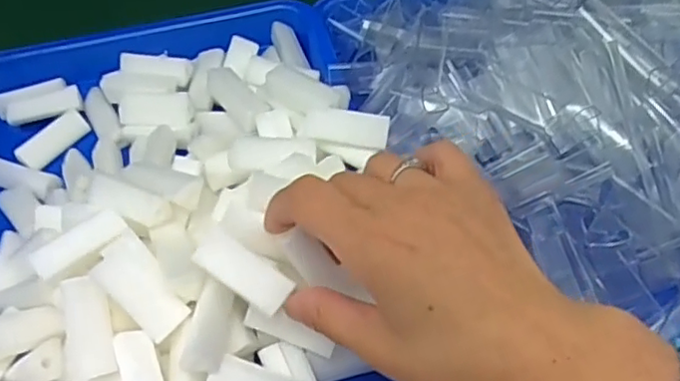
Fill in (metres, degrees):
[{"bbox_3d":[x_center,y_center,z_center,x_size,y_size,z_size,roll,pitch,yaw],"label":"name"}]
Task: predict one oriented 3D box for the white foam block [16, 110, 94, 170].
[{"bbox_3d":[-0.183,-0.032,0.390,0.046,0.012,0.020,-44,108,-23],"label":"white foam block"}]

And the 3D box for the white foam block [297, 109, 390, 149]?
[{"bbox_3d":[0.003,-0.035,0.339,0.050,0.008,0.019,11,85,14],"label":"white foam block"}]

